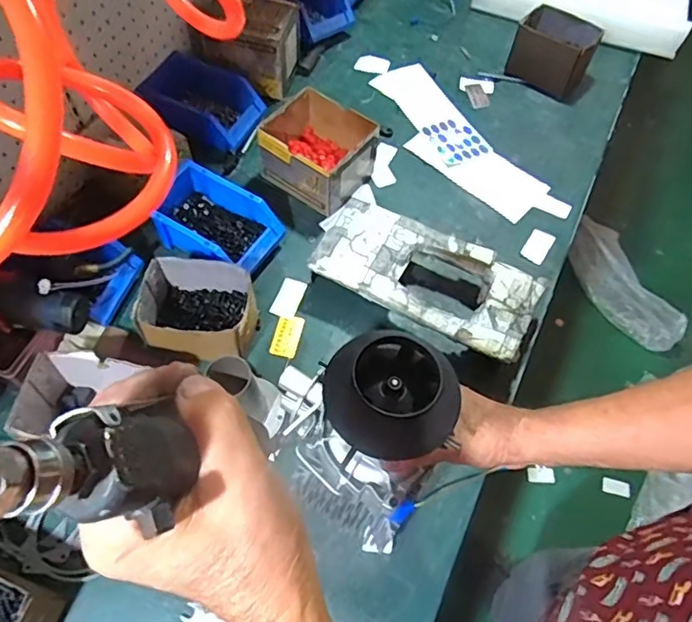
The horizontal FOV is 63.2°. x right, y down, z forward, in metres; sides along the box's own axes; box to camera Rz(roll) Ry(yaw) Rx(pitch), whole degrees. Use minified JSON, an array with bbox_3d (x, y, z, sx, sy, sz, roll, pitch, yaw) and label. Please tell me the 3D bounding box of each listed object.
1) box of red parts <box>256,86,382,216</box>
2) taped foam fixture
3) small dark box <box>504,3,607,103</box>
[{"bbox_3d":[-0.044,-0.266,0.911,0.152,0.090,0.148,33,64,16],"label":"box of red parts"},{"bbox_3d":[0.115,-0.043,0.816,0.312,0.064,0.154,25,62,12],"label":"taped foam fixture"},{"bbox_3d":[0.399,-0.501,1.087,0.145,0.105,0.104,26,62,12],"label":"small dark box"}]

